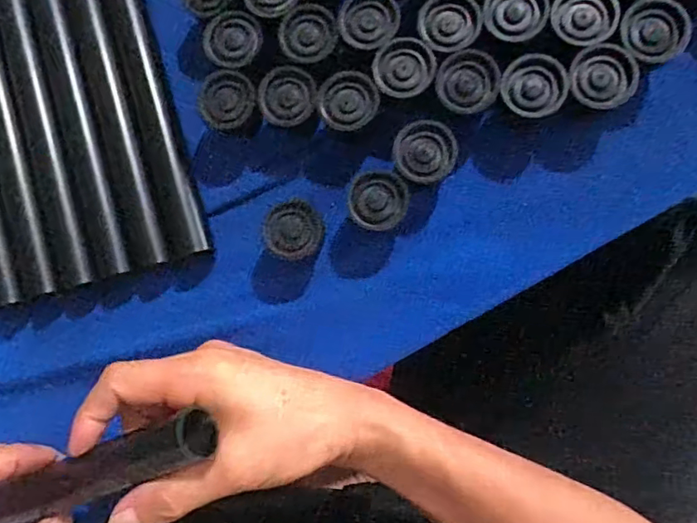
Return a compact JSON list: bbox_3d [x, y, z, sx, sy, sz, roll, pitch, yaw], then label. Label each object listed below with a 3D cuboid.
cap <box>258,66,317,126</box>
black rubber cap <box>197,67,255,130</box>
[{"bbox_3d":[-0.034,-0.097,0.330,0.034,0.029,0.034,0,87,7],"label":"cap"},{"bbox_3d":[-0.071,-0.096,0.332,0.032,0.028,0.033,0,87,7],"label":"black rubber cap"}]

